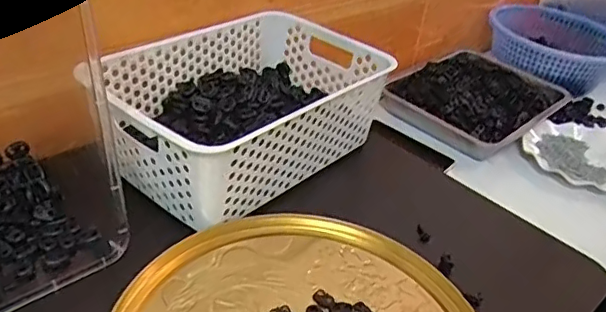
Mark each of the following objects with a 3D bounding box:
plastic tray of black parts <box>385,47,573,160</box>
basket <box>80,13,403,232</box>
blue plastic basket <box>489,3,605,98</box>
[{"bbox_3d":[0.306,-0.111,1.025,0.243,0.048,0.309,33,41,32],"label":"plastic tray of black parts"},{"bbox_3d":[-0.067,-0.059,0.632,0.204,0.100,0.308,32,42,30],"label":"basket"},{"bbox_3d":[0.510,-0.237,1.192,0.234,0.100,0.287,-5,37,-17],"label":"blue plastic basket"}]

